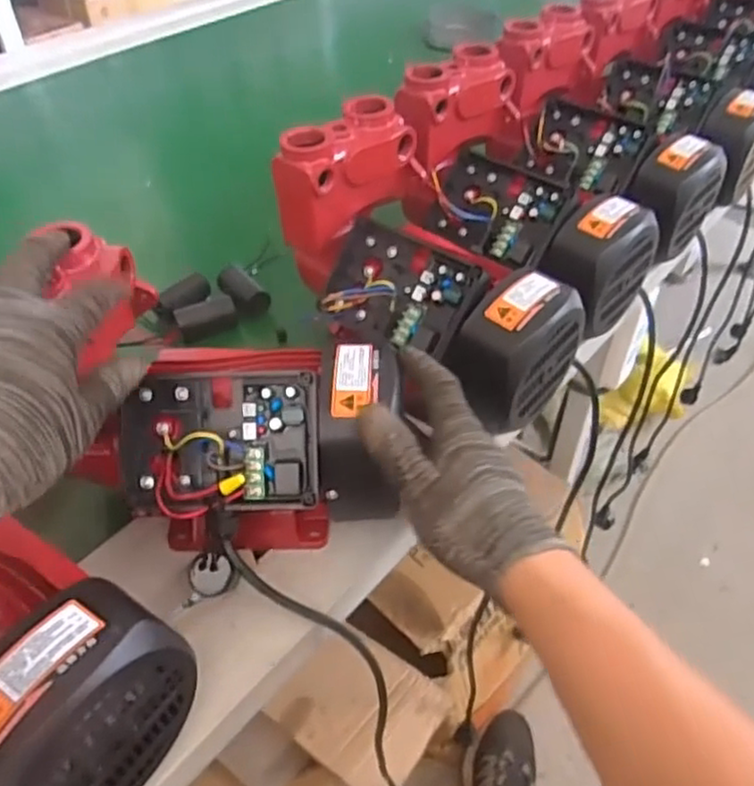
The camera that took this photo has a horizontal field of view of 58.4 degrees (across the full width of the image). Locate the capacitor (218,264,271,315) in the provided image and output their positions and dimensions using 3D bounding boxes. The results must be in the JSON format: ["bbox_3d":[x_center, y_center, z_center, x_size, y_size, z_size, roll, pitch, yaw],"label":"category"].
[{"bbox_3d":[-0.141,-0.106,0.693,0.037,0.028,0.060,-31,52,-27],"label":"capacitor"}]

